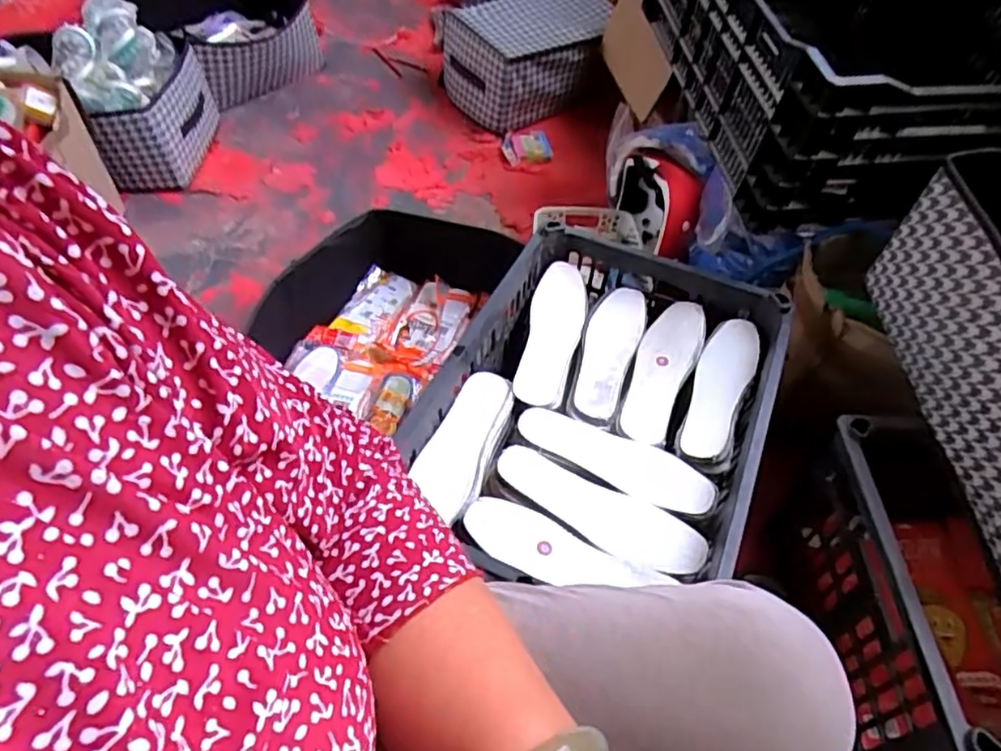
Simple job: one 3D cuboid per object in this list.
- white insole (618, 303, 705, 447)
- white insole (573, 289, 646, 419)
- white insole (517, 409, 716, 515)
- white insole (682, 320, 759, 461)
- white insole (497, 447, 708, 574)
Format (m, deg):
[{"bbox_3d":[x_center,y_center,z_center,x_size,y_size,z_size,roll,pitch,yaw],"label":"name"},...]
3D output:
[{"bbox_3d":[0.199,-0.009,0.799,0.066,0.024,0.219,22,54,15],"label":"white insole"},{"bbox_3d":[0.135,-0.037,0.810,0.064,0.013,0.207,18,53,12],"label":"white insole"},{"bbox_3d":[0.124,0.090,0.713,0.217,0.007,0.071,21,54,15],"label":"white insole"},{"bbox_3d":[0.264,0.009,0.773,0.060,0.016,0.215,21,54,15],"label":"white insole"},{"bbox_3d":[0.098,0.140,0.667,0.220,0.011,0.070,23,54,16],"label":"white insole"}]

